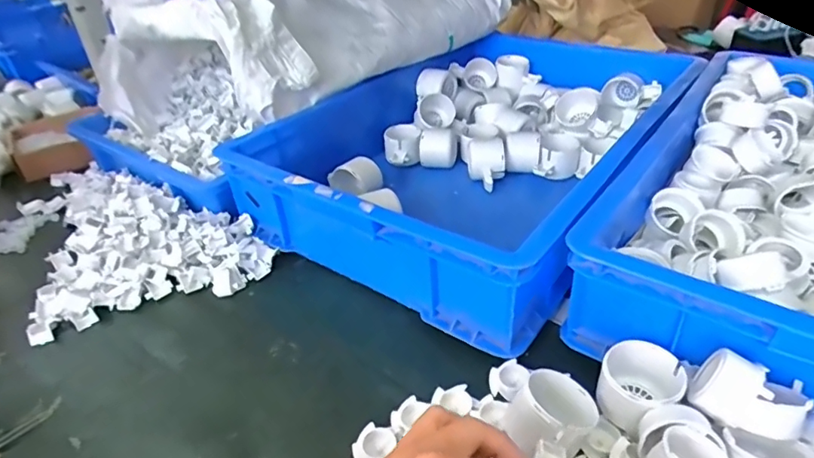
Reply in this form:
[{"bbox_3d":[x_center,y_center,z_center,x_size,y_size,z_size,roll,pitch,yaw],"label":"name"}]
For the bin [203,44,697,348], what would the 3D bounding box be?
[{"bbox_3d":[0.107,-0.124,0.744,0.433,0.145,0.597,21,43,31],"label":"bin"}]

